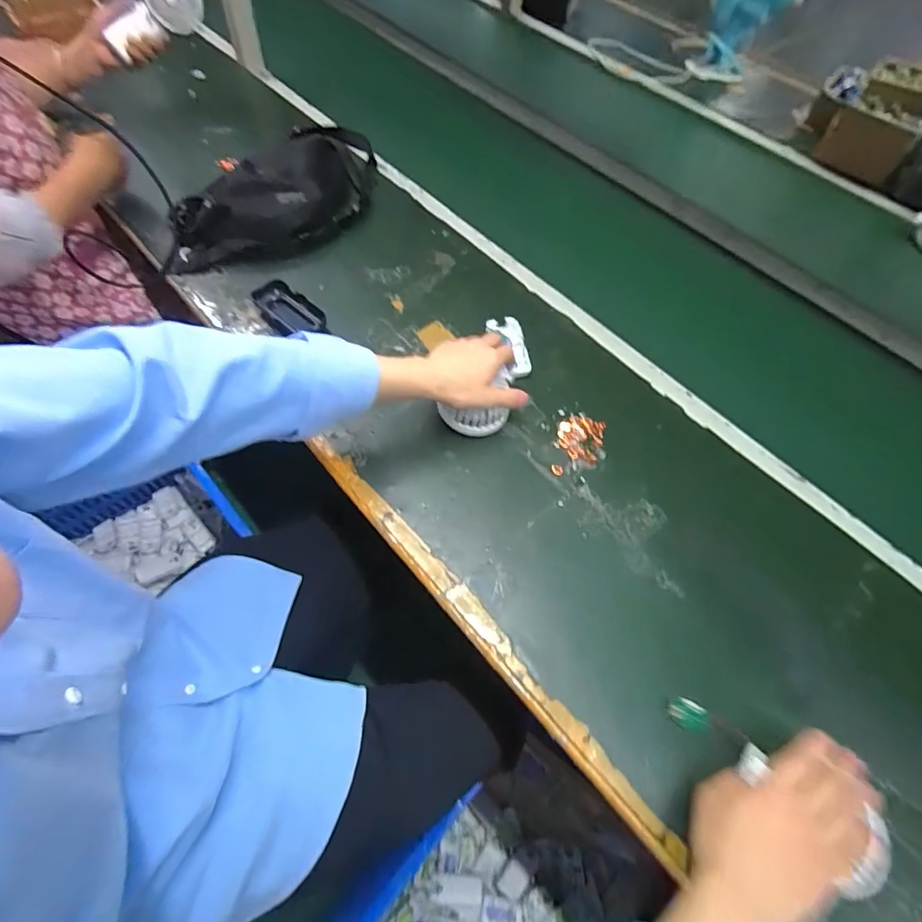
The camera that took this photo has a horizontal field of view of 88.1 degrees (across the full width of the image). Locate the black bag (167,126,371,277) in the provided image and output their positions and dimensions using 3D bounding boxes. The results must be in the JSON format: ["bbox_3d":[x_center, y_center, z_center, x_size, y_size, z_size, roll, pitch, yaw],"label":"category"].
[{"bbox_3d":[-0.278,-0.401,0.721,0.358,0.081,0.158,-38,69,-21],"label":"black bag"}]

